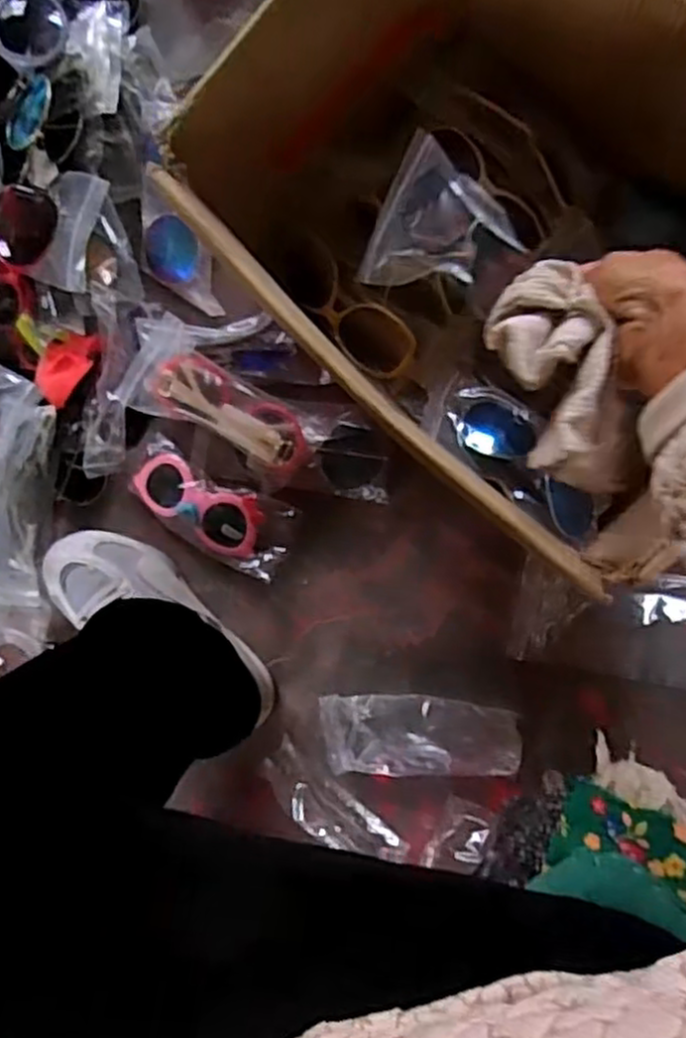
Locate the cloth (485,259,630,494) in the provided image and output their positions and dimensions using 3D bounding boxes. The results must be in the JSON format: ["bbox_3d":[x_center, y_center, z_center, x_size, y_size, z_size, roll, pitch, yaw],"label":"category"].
[{"bbox_3d":[0.120,-0.078,0.407,0.057,0.038,0.128,-17,83,9],"label":"cloth"}]

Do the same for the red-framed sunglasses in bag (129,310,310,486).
[{"bbox_3d":[-0.115,-0.108,0.672,0.197,0.047,0.087,30,95,6],"label":"red-framed sunglasses in bag"}]

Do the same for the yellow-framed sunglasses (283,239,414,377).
[{"bbox_3d":[0.004,-0.172,0.612,0.051,0.030,0.133,-41,86,7],"label":"yellow-framed sunglasses"}]

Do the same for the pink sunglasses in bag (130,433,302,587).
[{"bbox_3d":[-0.124,-0.010,0.692,0.162,0.033,0.070,28,95,7],"label":"pink sunglasses in bag"}]

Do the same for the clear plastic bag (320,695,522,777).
[{"bbox_3d":[0.070,0.196,0.667,0.170,0.028,0.069,0,91,8],"label":"clear plastic bag"}]

